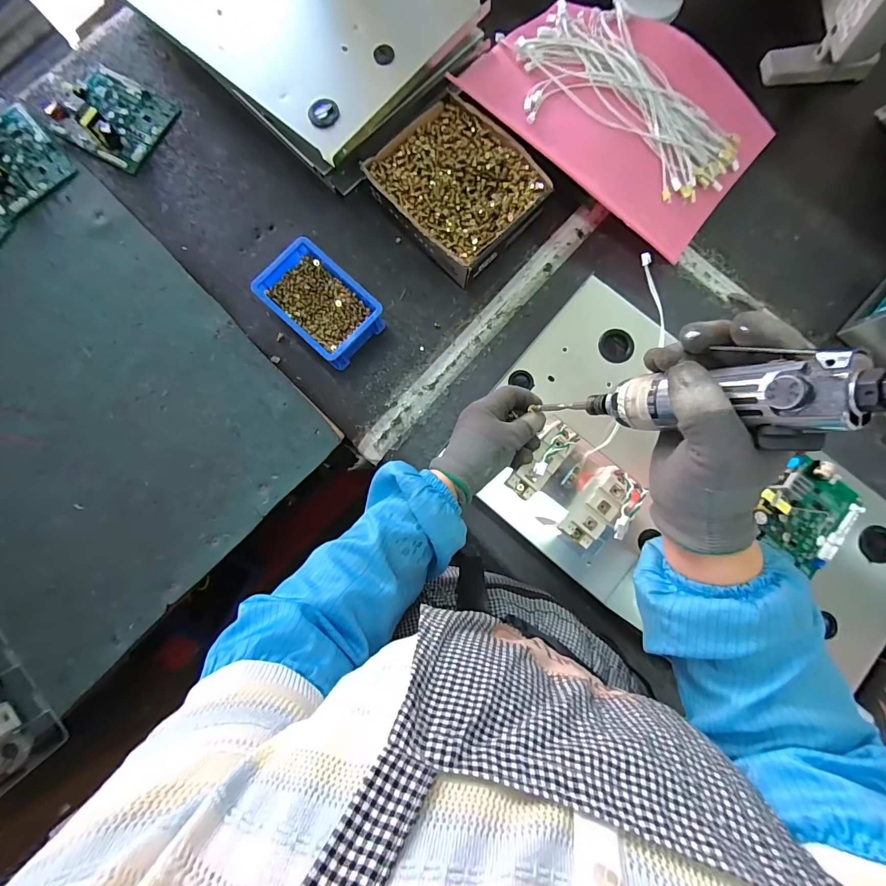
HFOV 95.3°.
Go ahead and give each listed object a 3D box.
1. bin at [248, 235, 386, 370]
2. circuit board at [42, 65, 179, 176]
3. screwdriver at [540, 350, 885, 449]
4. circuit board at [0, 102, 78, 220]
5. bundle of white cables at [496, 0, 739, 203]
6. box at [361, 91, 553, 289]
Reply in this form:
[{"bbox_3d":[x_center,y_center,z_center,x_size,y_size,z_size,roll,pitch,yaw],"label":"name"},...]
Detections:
[{"bbox_3d":[-0.161,-0.182,0.538,0.146,0.056,0.099,44,86,6],"label":"bin"},{"bbox_3d":[-0.491,-0.488,0.592,0.152,0.027,0.133,29,85,5],"label":"circuit board"},{"bbox_3d":[0.171,-0.024,0.255,0.034,0.282,0.037,21,84,-24],"label":"screwdriver"},{"bbox_3d":[-0.625,-0.411,0.577,0.120,0.023,0.147,-43,84,-3],"label":"circuit board"},{"bbox_3d":[0.248,-0.478,0.554,0.366,0.038,0.218,35,85,6],"label":"bundle of white cables"},{"bbox_3d":[0.020,-0.347,0.554,0.203,0.052,0.180,43,86,6],"label":"box"}]

